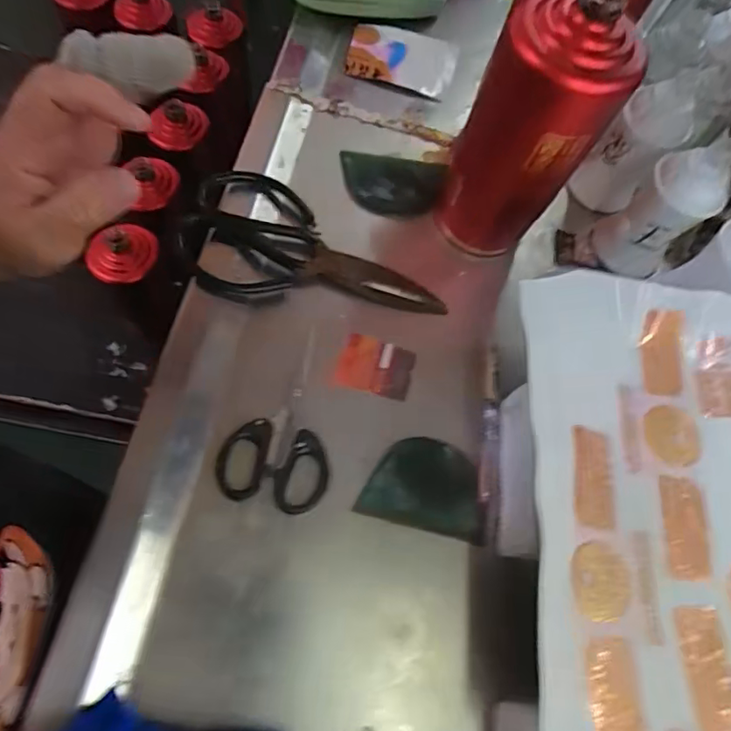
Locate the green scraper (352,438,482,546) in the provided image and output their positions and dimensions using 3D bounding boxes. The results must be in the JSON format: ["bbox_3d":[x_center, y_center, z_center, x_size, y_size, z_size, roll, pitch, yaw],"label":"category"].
[{"bbox_3d":[0.039,0.077,0.355,0.078,0.004,0.057,14,66,-1],"label":"green scraper"}]

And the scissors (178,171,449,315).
[{"bbox_3d":[-0.033,-0.082,0.409,0.193,0.030,0.098,18,66,-8],"label":"scissors"}]

